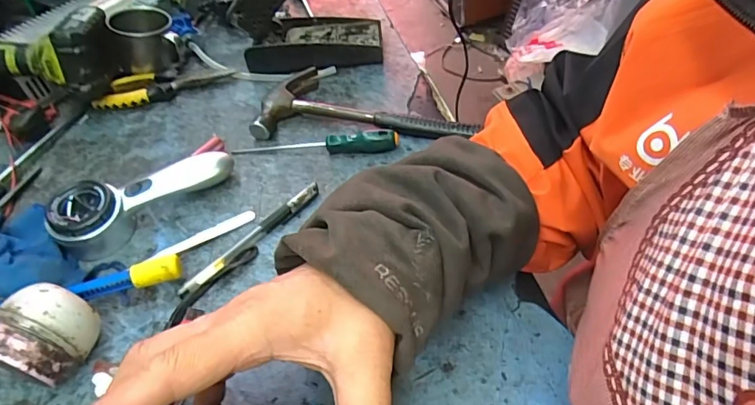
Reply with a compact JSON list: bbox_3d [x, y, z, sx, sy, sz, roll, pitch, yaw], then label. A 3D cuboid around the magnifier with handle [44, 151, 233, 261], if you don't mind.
[{"bbox_3d":[-0.201,-0.005,0.434,0.151,0.046,0.049,-26,51,-17],"label":"magnifier with handle"}]

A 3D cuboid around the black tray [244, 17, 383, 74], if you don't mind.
[{"bbox_3d":[-0.074,-0.192,0.598,0.159,0.033,0.080,-5,48,1],"label":"black tray"}]

